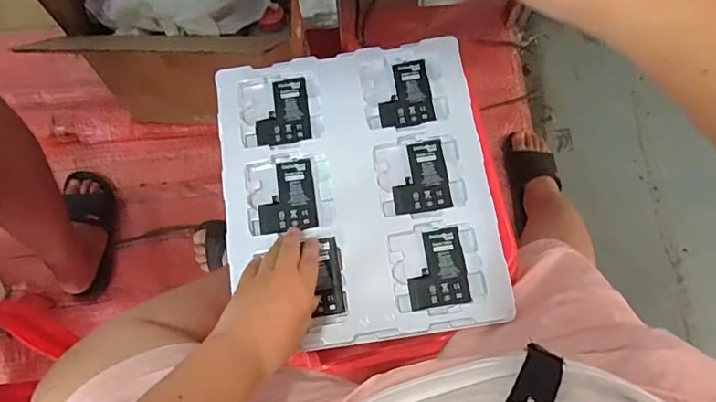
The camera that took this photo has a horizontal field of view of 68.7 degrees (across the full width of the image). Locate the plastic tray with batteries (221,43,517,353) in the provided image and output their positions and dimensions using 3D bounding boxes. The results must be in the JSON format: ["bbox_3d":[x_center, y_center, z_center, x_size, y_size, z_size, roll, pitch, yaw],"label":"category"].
[{"bbox_3d":[-0.001,-0.016,0.559,0.277,0.014,0.315,-8,73,-1],"label":"plastic tray with batteries"}]

